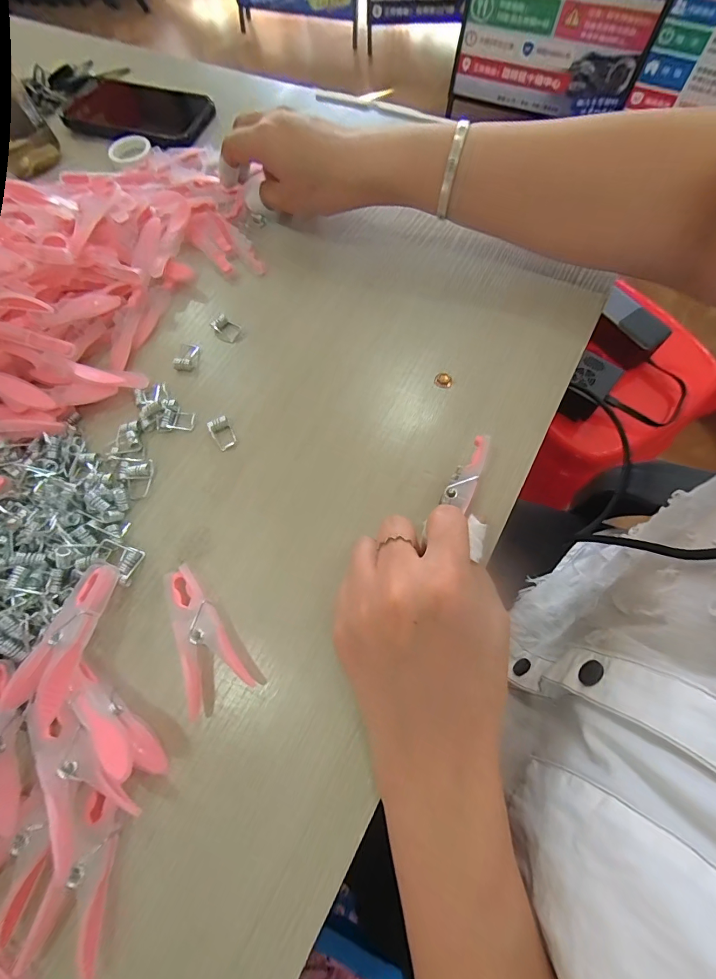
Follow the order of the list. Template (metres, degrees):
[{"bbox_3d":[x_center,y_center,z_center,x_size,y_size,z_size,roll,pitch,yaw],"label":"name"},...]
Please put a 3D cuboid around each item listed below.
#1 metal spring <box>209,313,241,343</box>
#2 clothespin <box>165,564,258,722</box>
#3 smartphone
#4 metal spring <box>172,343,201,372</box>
[{"bbox_3d":[-0.100,-0.123,0.307,0.018,0.009,0.016,31,73,13],"label":"metal spring"},{"bbox_3d":[-0.088,0.079,0.225,0.034,0.012,0.076,-24,70,-7],"label":"clothespin"},{"bbox_3d":[-0.229,-0.392,0.418,0.171,0.014,0.090,19,71,9],"label":"smartphone"},{"bbox_3d":[-0.128,-0.099,0.301,0.014,0.006,0.024,5,69,4],"label":"metal spring"}]

